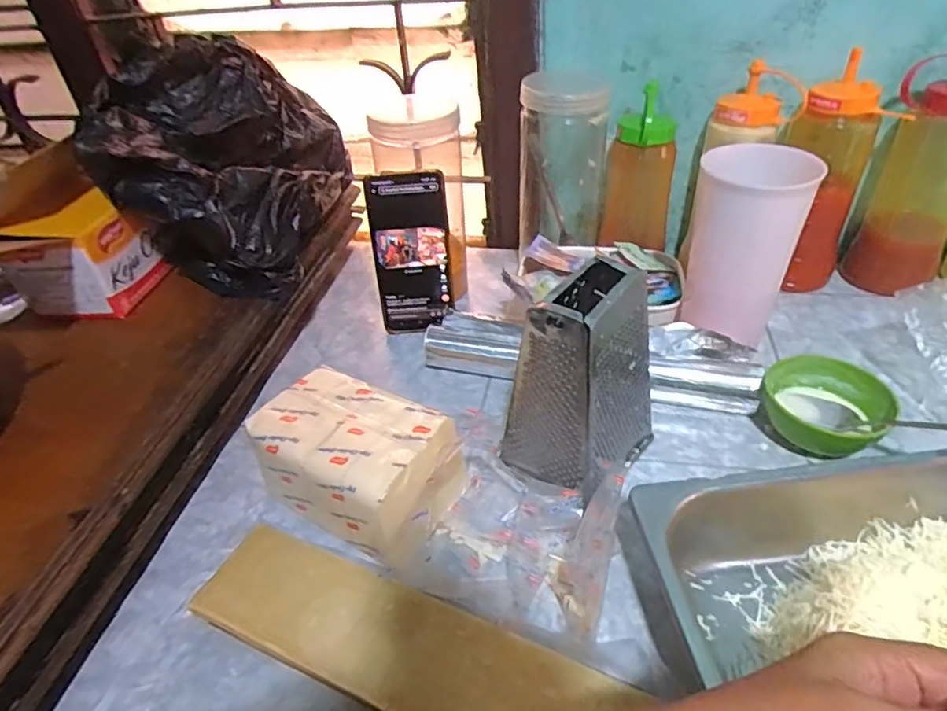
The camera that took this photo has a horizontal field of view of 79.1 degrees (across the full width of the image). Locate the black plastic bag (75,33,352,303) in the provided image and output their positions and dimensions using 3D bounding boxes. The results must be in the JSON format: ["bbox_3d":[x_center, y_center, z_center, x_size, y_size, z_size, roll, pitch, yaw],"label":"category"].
[{"bbox_3d":[-0.244,-0.198,0.583,0.194,0.179,0.255,-8,40,-3],"label":"black plastic bag"}]

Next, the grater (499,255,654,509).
[{"bbox_3d":[0.084,0.017,0.425,0.076,0.160,0.100,29,50,34],"label":"grater"}]

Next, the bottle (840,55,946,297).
[{"bbox_3d":[0.452,-0.172,0.578,0.086,0.204,0.078,28,50,34],"label":"bottle"}]

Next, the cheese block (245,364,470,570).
[{"bbox_3d":[-0.087,0.081,0.433,0.144,0.075,0.100,19,45,27],"label":"cheese block"}]

